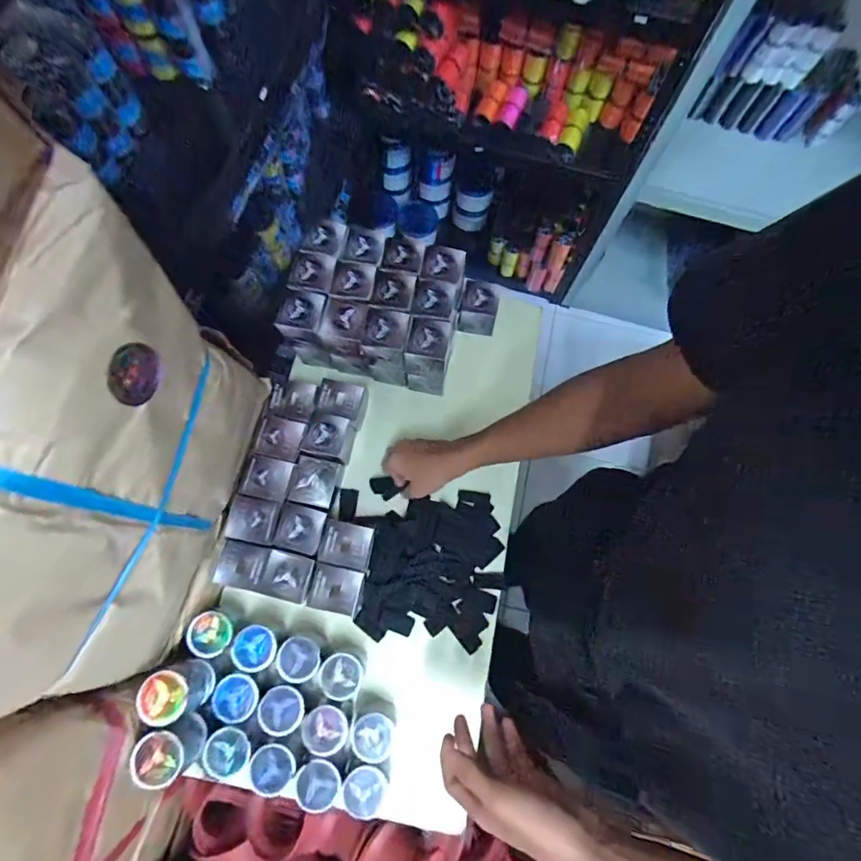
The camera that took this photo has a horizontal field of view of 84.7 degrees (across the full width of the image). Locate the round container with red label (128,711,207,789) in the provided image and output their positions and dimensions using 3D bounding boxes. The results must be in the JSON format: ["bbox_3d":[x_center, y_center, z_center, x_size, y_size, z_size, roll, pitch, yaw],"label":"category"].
[{"bbox_3d":[-0.300,0.367,0.543,0.053,0.068,0.054,1,74,-2],"label":"round container with red label"}]

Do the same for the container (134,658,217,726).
[{"bbox_3d":[-0.303,0.311,0.565,0.061,0.069,0.056,-20,75,-8],"label":"container"}]

